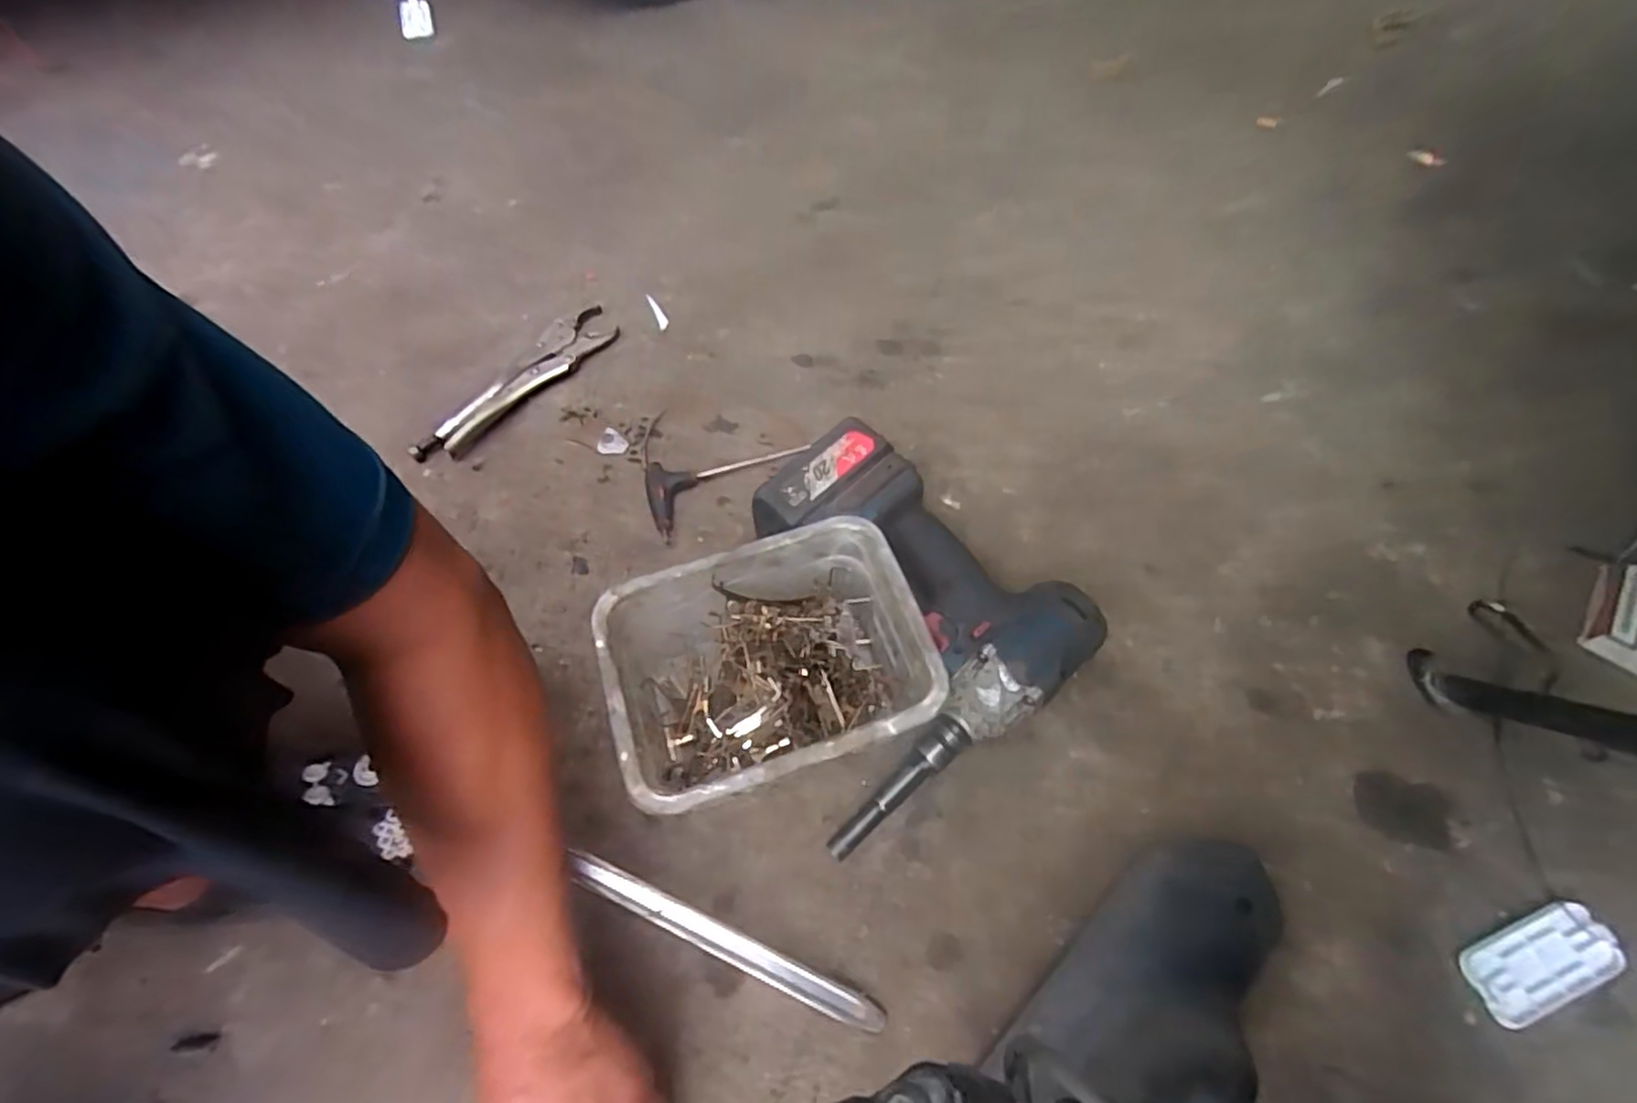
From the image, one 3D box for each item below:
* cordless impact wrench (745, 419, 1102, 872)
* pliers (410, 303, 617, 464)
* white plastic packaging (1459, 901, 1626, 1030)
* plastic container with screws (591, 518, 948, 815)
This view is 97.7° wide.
[{"bbox_3d":[0.037,0.047,0.512,0.230,0.086,0.244,-37,65,-18],"label":"cordless impact wrench"},{"bbox_3d":[-0.282,-0.163,0.681,0.052,0.016,0.226,30,65,17],"label":"pliers"},{"bbox_3d":[0.434,0.245,0.429,0.092,0.005,0.042,-19,61,-9],"label":"white plastic packaging"},{"bbox_3d":[-0.030,0.084,0.474,0.190,0.110,0.141,-18,61,-8],"label":"plastic container with screws"}]

